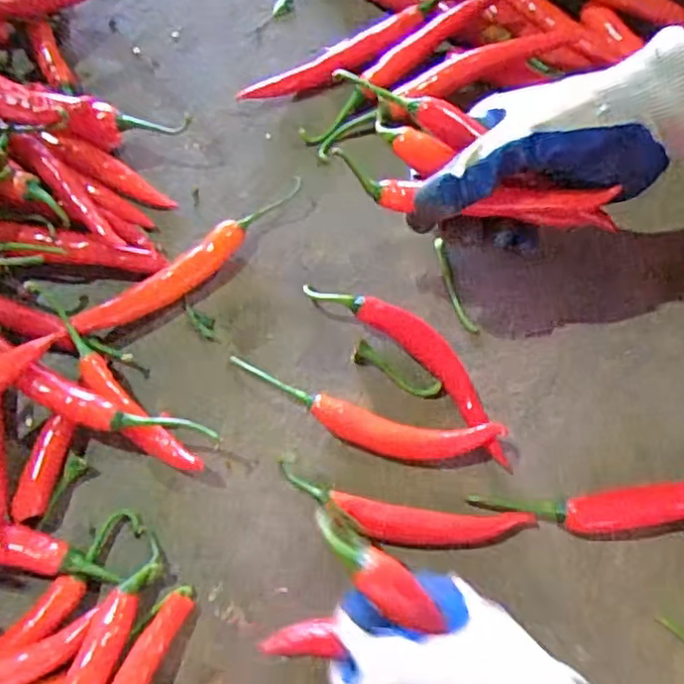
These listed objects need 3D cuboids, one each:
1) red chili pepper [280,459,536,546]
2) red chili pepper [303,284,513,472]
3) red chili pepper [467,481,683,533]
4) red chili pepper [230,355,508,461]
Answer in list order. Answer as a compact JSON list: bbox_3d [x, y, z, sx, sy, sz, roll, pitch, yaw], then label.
[{"bbox_3d":[0.033,0.095,0.362,0.138,0.014,0.029,12,69,6],"label":"red chili pepper"},{"bbox_3d":[0.047,0.008,0.396,0.153,0.019,0.034,40,75,15],"label":"red chili pepper"},{"bbox_3d":[0.147,0.090,0.359,0.146,0.017,0.023,-4,69,0],"label":"red chili pepper"},{"bbox_3d":[0.011,0.043,0.383,0.159,0.018,0.036,13,70,6],"label":"red chili pepper"}]

